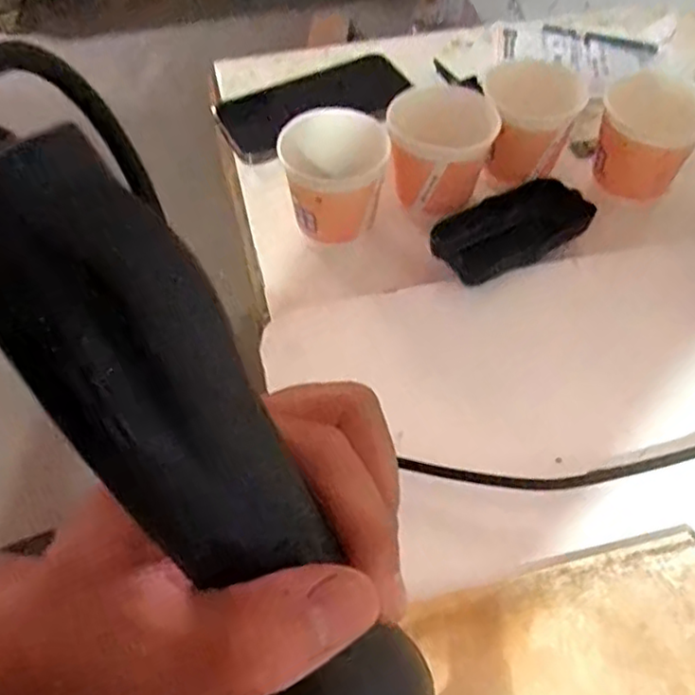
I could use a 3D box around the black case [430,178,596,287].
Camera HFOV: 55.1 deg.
[{"bbox_3d":[0.112,-0.079,0.451,0.106,0.020,0.053,-29,59,-20],"label":"black case"}]

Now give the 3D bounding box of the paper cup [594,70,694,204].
[{"bbox_3d":[0.206,-0.140,0.463,0.065,0.071,0.060,0,54,0],"label":"paper cup"}]

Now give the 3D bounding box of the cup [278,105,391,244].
[{"bbox_3d":[-0.009,-0.109,0.444,0.064,0.075,0.063,-4,54,-3],"label":"cup"}]

